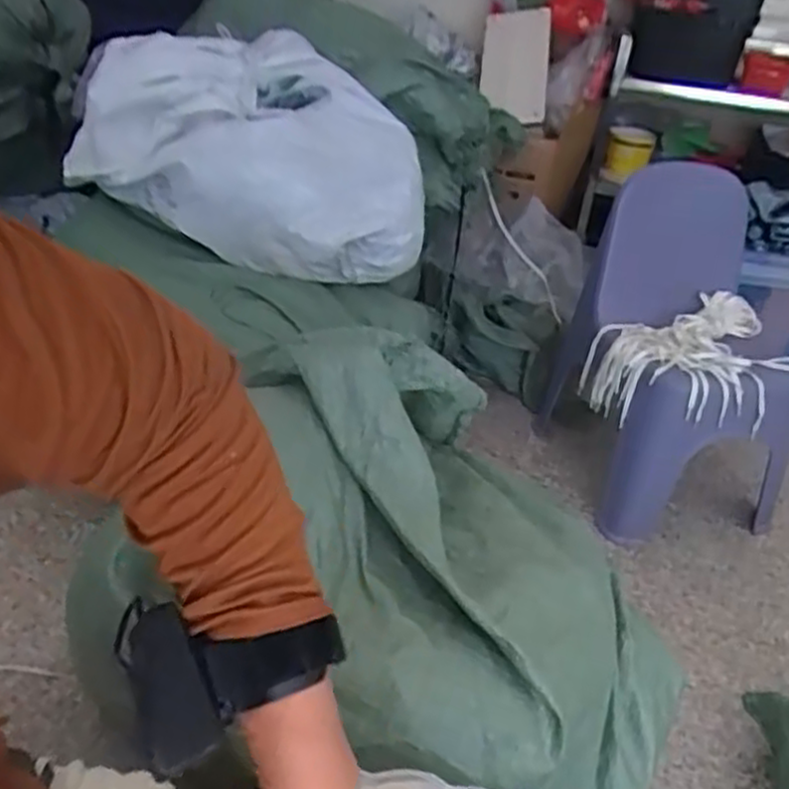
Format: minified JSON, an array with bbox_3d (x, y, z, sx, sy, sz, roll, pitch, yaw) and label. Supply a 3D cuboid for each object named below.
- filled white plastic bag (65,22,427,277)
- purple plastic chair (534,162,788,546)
[{"bbox_3d":[-0.222,-0.454,1.351,0.623,0.448,0.245,26,0,8],"label":"filled white plastic bag"},{"bbox_3d":[0.537,-0.100,1.460,0.378,0.574,0.485,3,32,-2],"label":"purple plastic chair"}]

